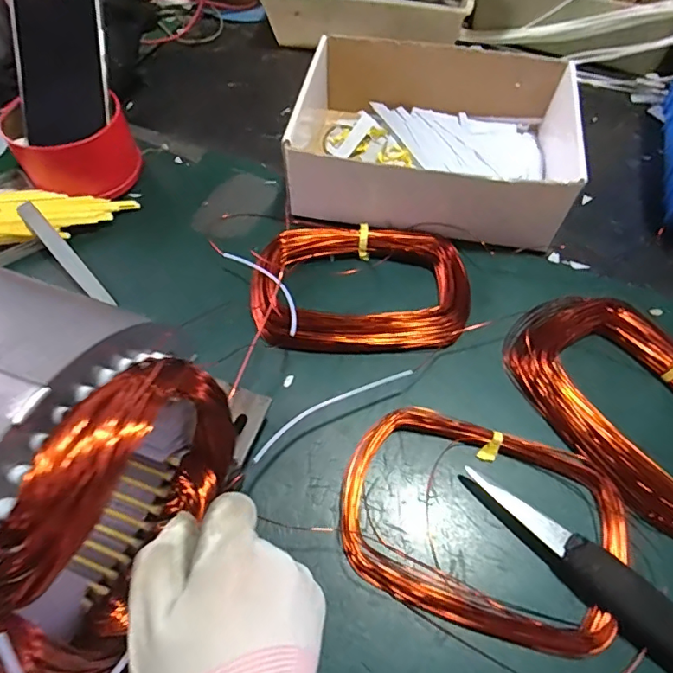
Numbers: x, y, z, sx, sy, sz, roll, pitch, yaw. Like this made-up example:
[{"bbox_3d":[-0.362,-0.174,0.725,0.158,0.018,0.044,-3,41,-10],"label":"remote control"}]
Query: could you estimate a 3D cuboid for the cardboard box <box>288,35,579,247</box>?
[{"bbox_3d":[0.092,-0.183,0.464,0.254,0.070,0.196,8,61,4],"label":"cardboard box"}]

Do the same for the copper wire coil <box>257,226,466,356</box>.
[{"bbox_3d":[0.017,-0.043,0.408,0.170,0.023,0.118,-5,61,-3],"label":"copper wire coil"}]

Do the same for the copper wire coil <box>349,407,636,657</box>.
[{"bbox_3d":[0.094,0.119,0.322,0.178,0.016,0.122,15,62,8],"label":"copper wire coil"}]

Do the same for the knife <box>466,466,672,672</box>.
[{"bbox_3d":[0.190,0.172,0.286,0.259,0.017,0.029,38,67,19],"label":"knife"}]

